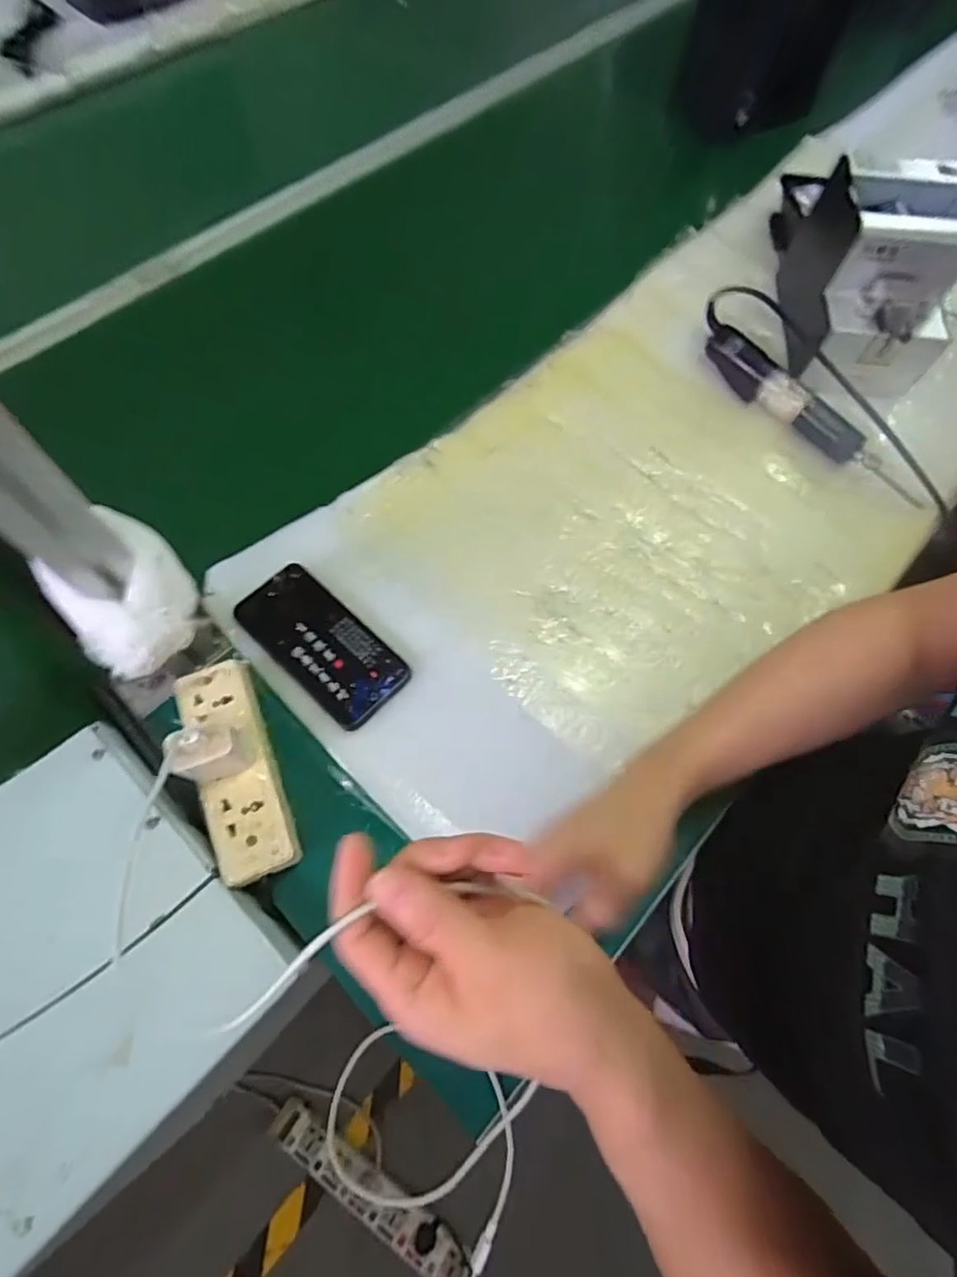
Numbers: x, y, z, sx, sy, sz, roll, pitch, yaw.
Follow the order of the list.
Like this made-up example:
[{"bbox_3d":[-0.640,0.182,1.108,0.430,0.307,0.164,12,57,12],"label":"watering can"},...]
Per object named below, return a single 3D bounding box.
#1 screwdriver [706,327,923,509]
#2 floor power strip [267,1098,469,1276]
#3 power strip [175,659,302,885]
[{"bbox_3d":[0.324,-0.265,0.636,0.032,0.046,0.197,-35,72,-16],"label":"screwdriver"},{"bbox_3d":[-0.183,0.908,0.966,0.380,0.030,0.074,31,68,11],"label":"floor power strip"},{"bbox_3d":[-0.188,0.101,0.465,0.060,0.036,0.172,-21,68,-11],"label":"power strip"}]

